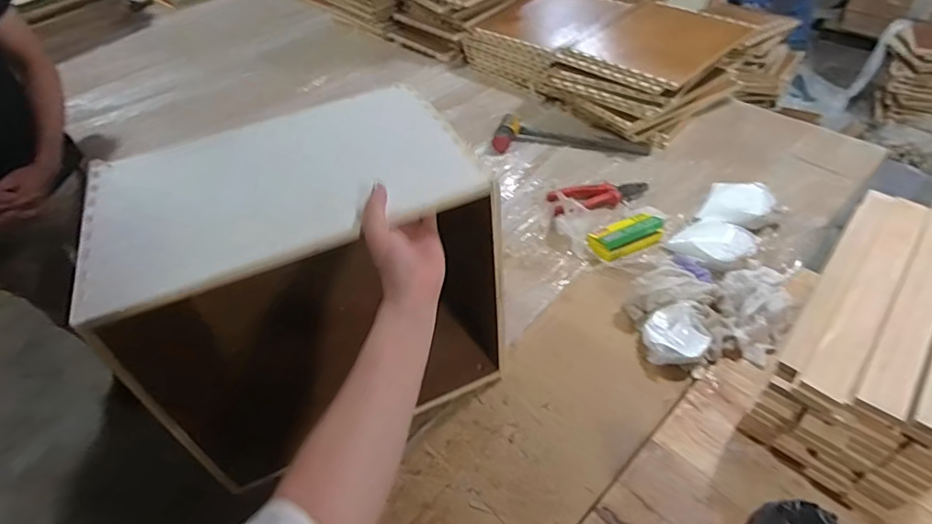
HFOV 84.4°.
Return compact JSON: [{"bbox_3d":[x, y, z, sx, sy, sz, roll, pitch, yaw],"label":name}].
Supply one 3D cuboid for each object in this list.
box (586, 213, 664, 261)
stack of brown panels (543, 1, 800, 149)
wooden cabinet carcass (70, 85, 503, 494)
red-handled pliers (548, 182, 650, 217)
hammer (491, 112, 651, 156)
[{"bbox_3d":[0.279,-0.048,0.897,0.128,0.035,0.069,-21,48,-14],"label":"box"},{"bbox_3d":[0.409,-0.443,1.198,0.342,0.153,0.375,34,58,31],"label":"stack of brown panels"},{"bbox_3d":[-0.206,0.048,0.686,0.425,0.407,0.286,-18,48,-16],"label":"wooden cabinet carcass"},{"bbox_3d":[0.254,-0.133,1.001,0.195,0.031,0.071,-18,48,-12],"label":"red-handled pliers"},{"bbox_3d":[0.231,-0.274,1.139,0.338,0.027,0.085,3,47,8],"label":"hammer"}]

